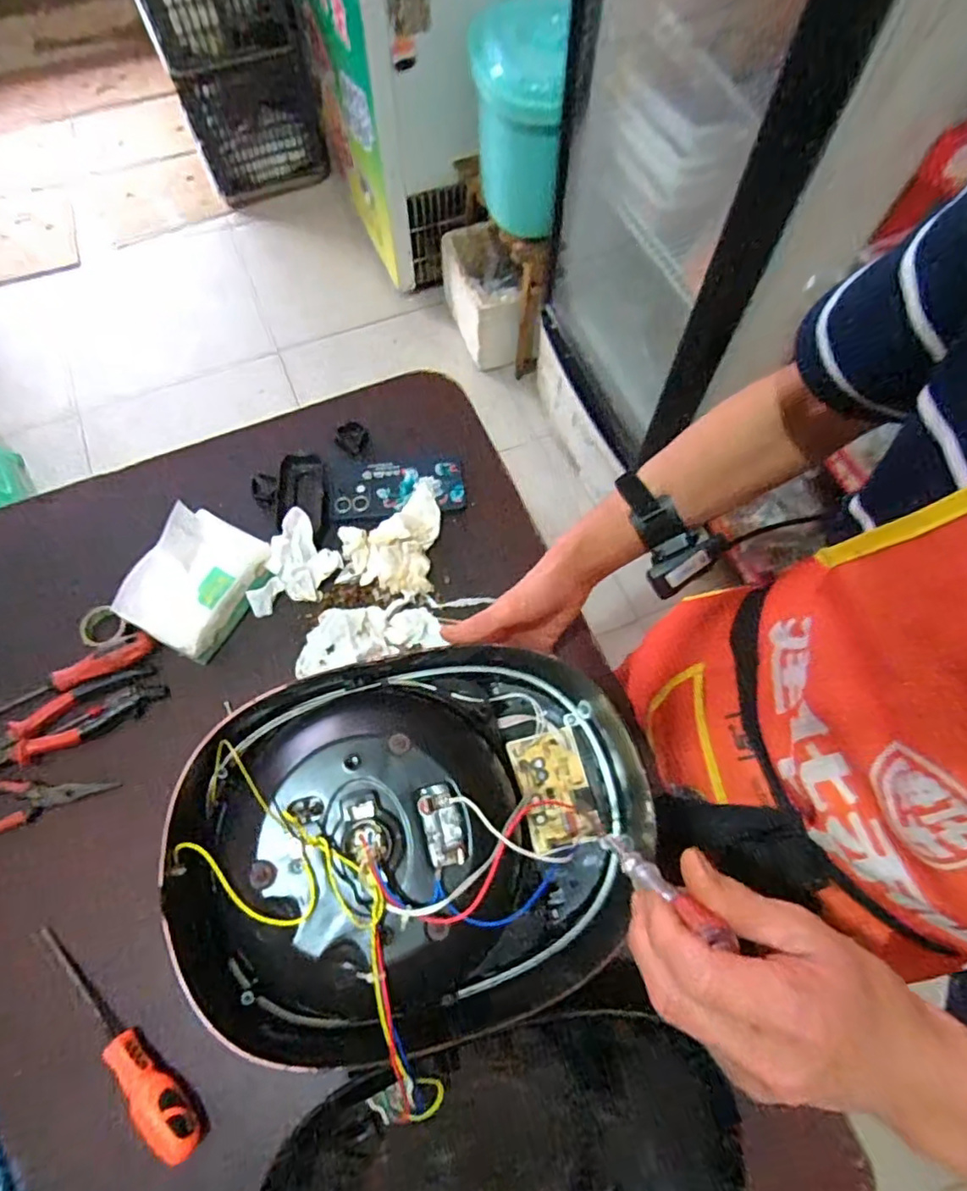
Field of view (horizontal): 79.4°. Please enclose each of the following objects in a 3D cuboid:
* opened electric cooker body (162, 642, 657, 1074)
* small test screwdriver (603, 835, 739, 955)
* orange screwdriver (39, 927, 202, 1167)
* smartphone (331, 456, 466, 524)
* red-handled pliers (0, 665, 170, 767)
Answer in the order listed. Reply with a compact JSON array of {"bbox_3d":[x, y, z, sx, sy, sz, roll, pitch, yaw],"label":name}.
[{"bbox_3d":[-0.020,0.180,0.457,0.346,0.161,0.282,-5,68,-3],"label":"opened electric cooker body"},{"bbox_3d":[0.093,0.153,0.314,0.014,0.111,0.009,-30,97,-12],"label":"small test screwdriver"},{"bbox_3d":[-0.320,0.377,0.497,0.224,0.032,0.033,37,72,14],"label":"orange screwdriver"},{"bbox_3d":[-0.104,-0.129,0.698,0.160,0.011,0.077,-5,68,-3],"label":"smartphone"},{"bbox_3d":[-0.436,0.131,0.591,0.209,0.019,0.054,-23,70,-10],"label":"red-handled pliers"}]

